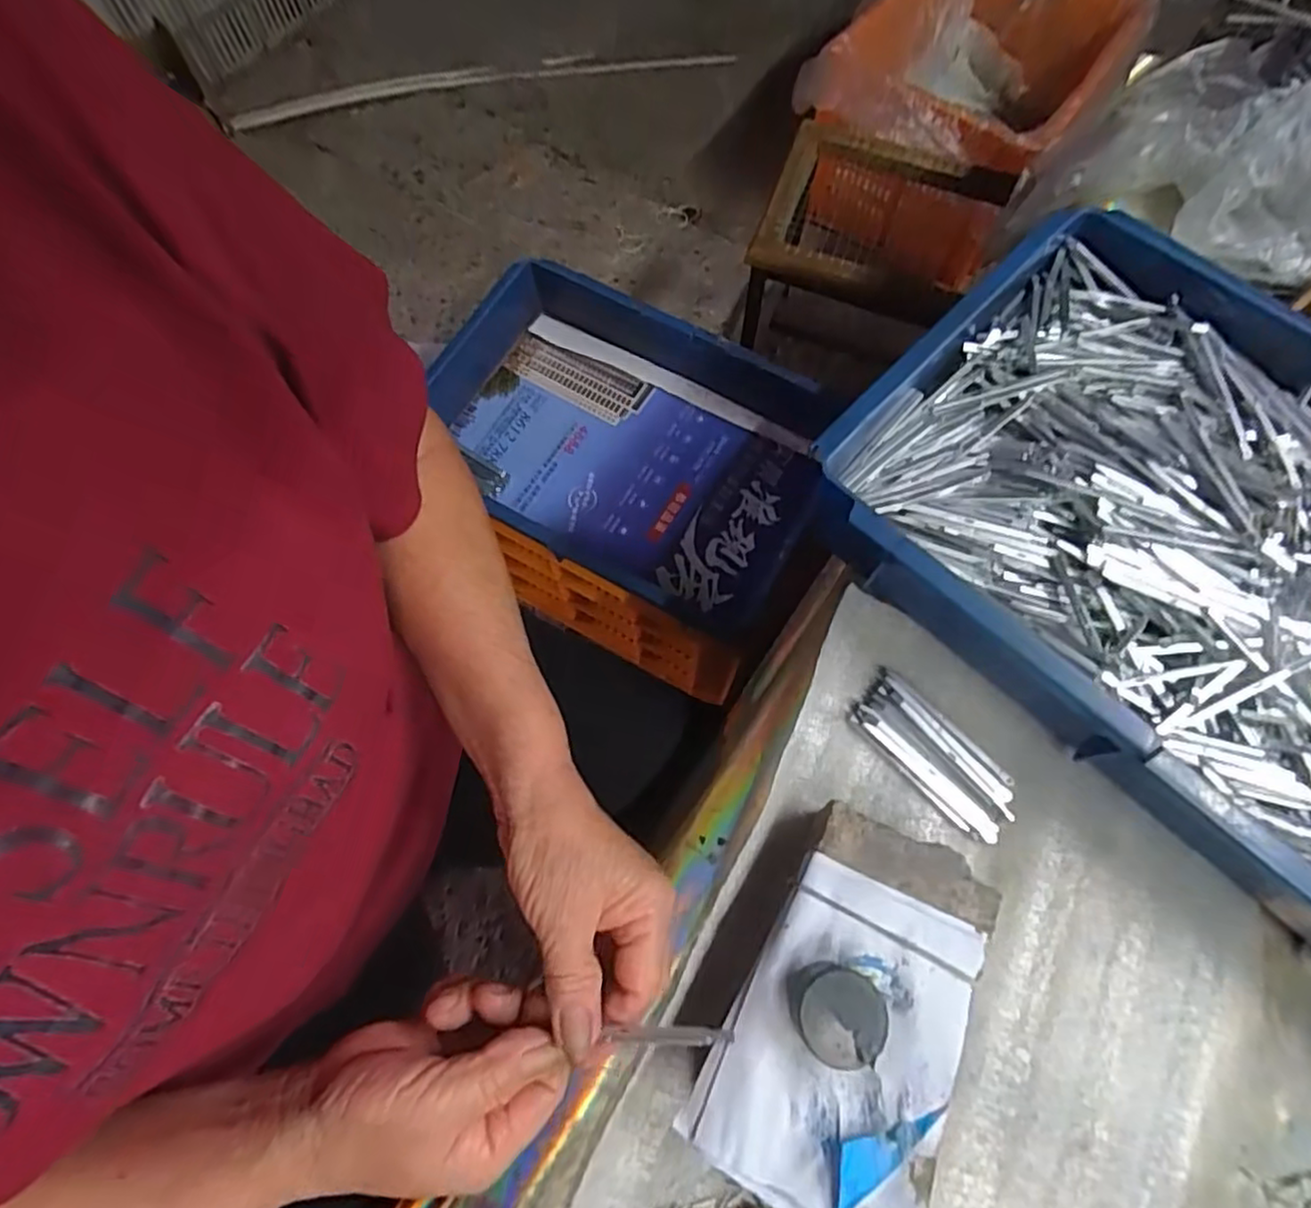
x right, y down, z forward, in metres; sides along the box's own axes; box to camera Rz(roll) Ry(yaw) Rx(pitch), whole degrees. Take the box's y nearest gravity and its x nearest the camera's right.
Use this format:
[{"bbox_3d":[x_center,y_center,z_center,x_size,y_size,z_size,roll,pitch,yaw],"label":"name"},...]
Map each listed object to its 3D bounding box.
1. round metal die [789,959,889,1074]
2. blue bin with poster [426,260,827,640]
[{"bbox_3d":[0.080,0.181,0.308,0.038,0.025,0.037,0,69,0],"label":"round metal die"},{"bbox_3d":[-0.034,-0.171,0.745,0.415,0.099,0.275,26,71,9],"label":"blue bin with poster"}]

